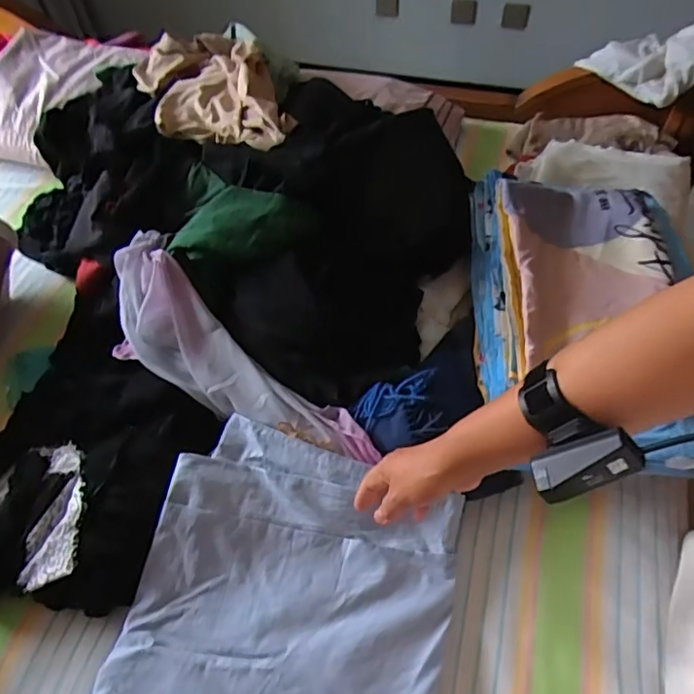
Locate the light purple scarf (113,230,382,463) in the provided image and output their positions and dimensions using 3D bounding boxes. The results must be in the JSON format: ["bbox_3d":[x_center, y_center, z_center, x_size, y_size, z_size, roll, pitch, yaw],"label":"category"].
[{"bbox_3d":[-0.152,0.023,0.684,0.414,0.109,0.122,36,63,25],"label":"light purple scarf"}]

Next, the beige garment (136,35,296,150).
[{"bbox_3d":[-0.228,-0.438,0.924,0.210,0.082,0.423,-21,56,-12],"label":"beige garment"}]

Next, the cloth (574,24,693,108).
[{"bbox_3d":[0.546,-0.534,1.020,0.212,0.119,0.061,35,63,25],"label":"cloth"}]

